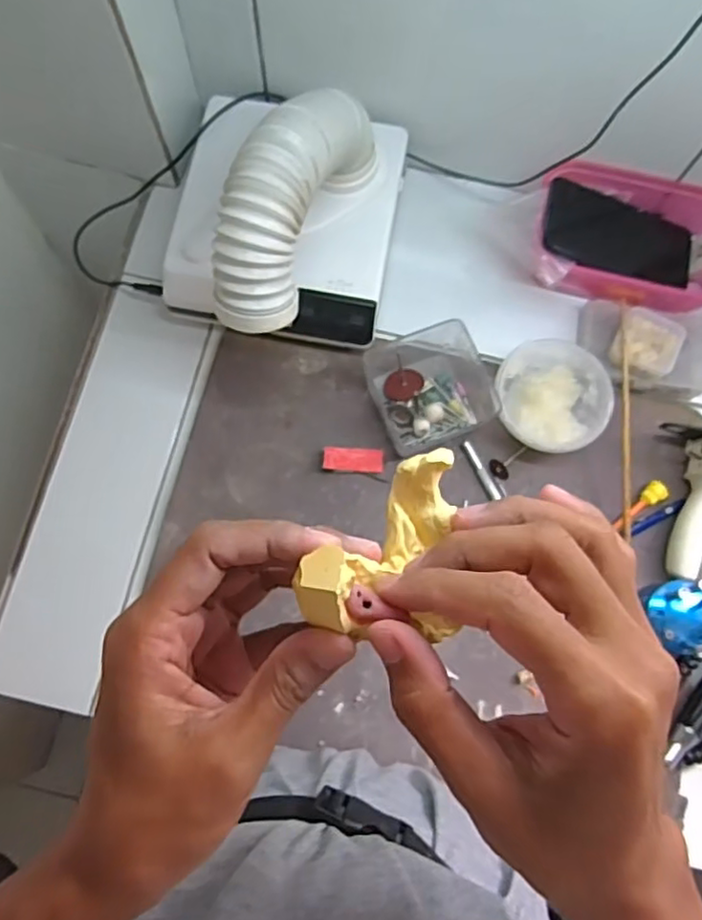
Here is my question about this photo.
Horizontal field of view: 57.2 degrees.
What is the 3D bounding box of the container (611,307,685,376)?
[{"bbox_3d":[0.271,-0.106,0.598,0.057,0.034,0.061,27,78,5],"label":"container"}]

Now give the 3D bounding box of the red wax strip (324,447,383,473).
[{"bbox_3d":[0.002,-0.001,0.590,0.054,0.004,0.022,4,78,0],"label":"red wax strip"}]

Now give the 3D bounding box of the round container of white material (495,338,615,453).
[{"bbox_3d":[0.180,-0.056,0.584,0.100,0.033,0.102,0,78,-1],"label":"round container of white material"}]

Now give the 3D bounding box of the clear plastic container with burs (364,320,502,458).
[{"bbox_3d":[0.074,-0.066,0.581,0.105,0.049,0.098,-21,79,-5],"label":"clear plastic container with burs"}]

